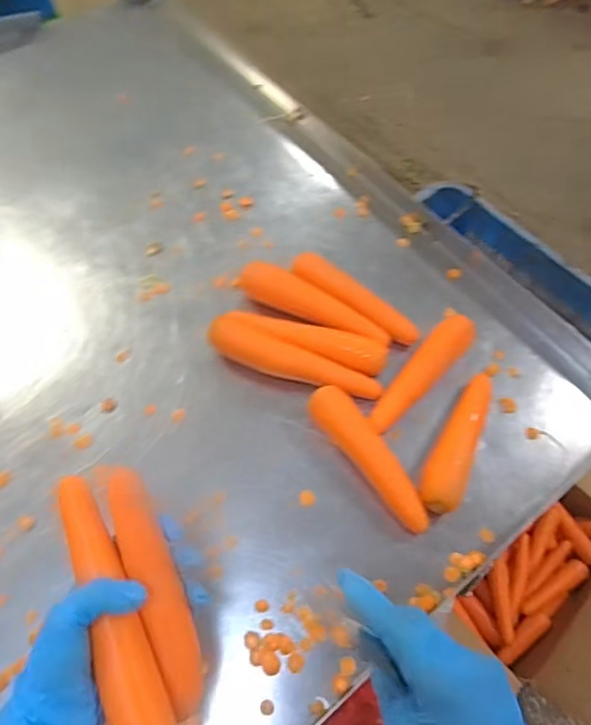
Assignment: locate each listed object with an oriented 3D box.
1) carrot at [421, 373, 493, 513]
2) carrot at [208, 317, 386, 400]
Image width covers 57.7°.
[{"bbox_3d":[0.178,0.081,0.572,0.043,0.036,0.171,28,64,13],"label":"carrot"},{"bbox_3d":[-0.004,0.004,0.611,0.201,0.033,0.040,22,62,10],"label":"carrot"}]

